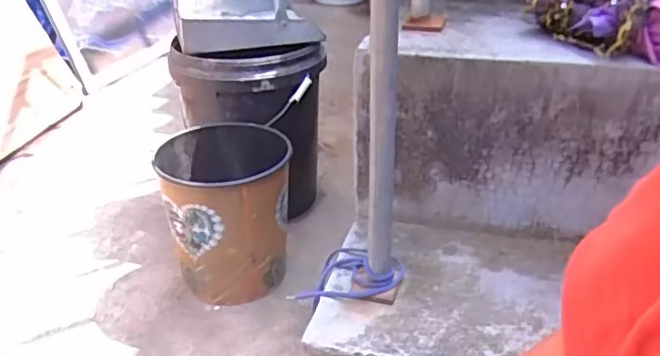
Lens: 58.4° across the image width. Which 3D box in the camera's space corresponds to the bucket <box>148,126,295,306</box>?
[{"bbox_3d":[-0.180,0.062,1.055,0.208,0.251,0.223,0,29,0],"label":"bucket"}]

